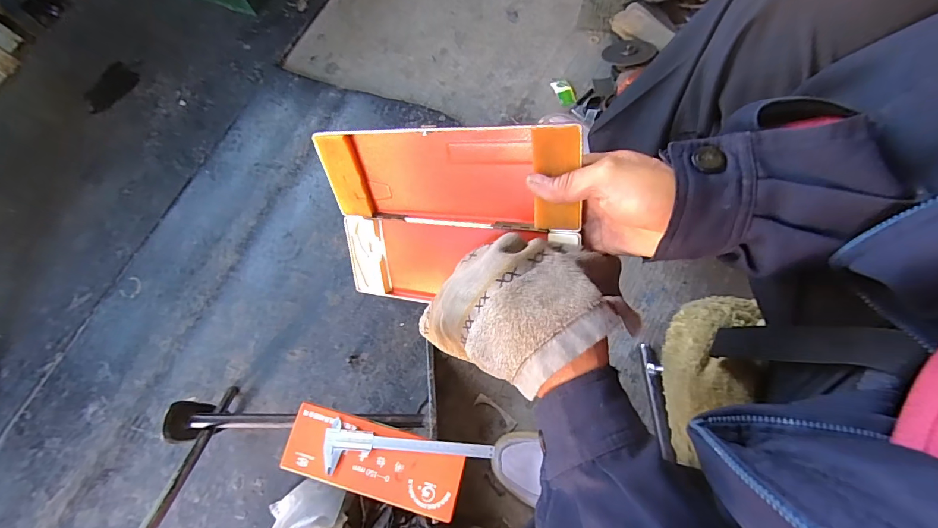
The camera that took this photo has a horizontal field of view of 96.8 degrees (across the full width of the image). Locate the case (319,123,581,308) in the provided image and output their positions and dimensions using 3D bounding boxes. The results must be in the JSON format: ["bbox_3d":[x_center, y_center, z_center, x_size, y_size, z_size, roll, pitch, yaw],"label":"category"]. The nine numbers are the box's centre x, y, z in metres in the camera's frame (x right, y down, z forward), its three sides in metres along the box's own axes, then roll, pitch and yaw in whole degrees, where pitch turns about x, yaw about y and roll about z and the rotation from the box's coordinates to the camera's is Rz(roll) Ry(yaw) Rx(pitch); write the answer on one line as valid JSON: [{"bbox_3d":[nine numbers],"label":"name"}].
[{"bbox_3d":[-0.019,-0.040,0.386,0.233,0.170,0.021,6,34,21],"label":"case"}]

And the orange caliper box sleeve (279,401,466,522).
[{"bbox_3d":[-0.129,0.261,0.557,0.237,0.023,0.089,13,74,8],"label":"orange caliper box sleeve"}]

